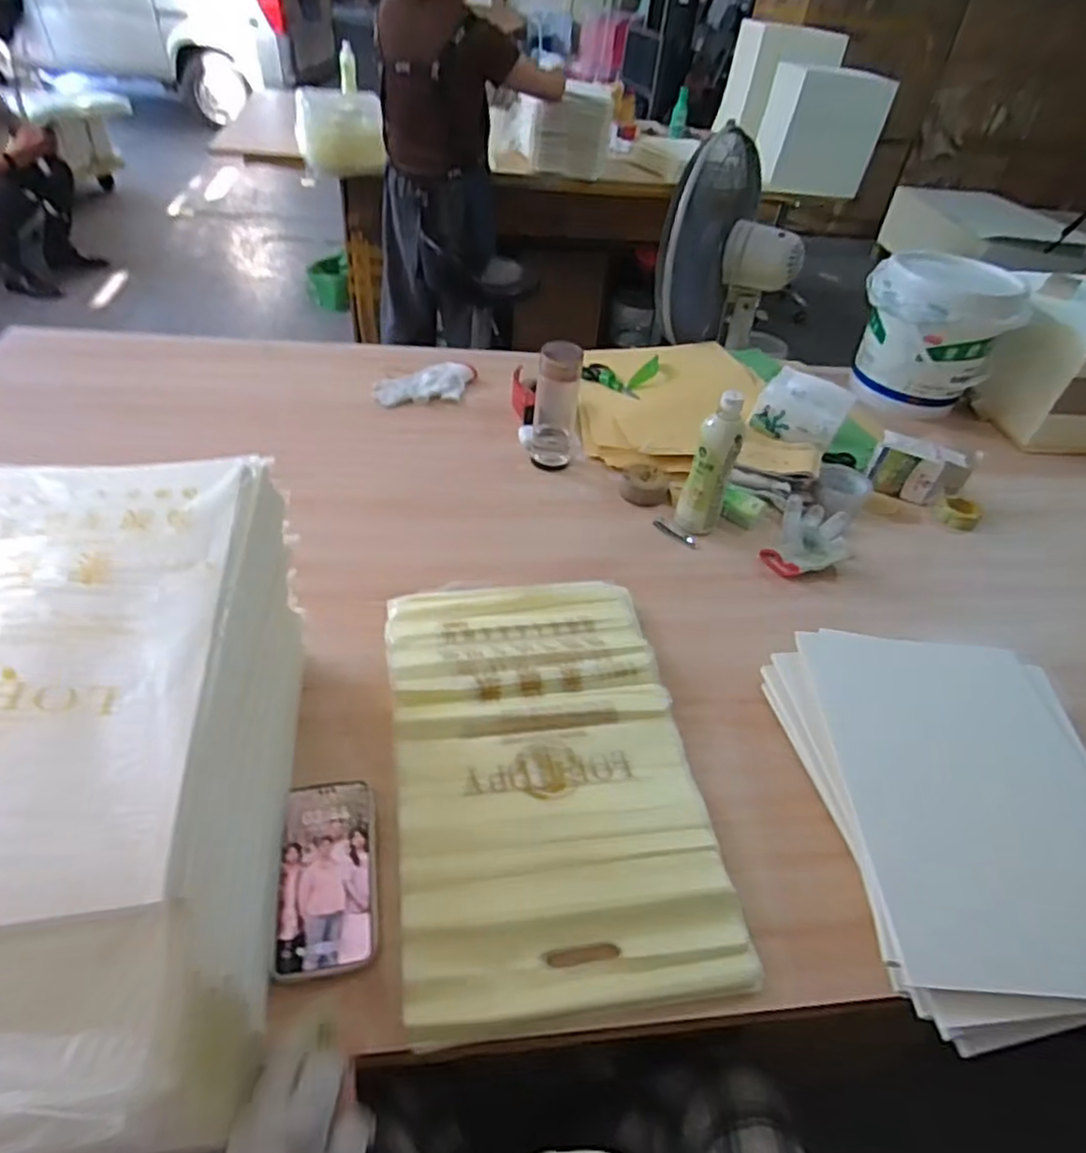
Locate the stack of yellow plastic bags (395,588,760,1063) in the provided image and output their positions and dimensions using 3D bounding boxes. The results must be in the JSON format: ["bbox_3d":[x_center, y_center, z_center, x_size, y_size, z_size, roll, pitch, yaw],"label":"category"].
[{"bbox_3d":[0.002,0.178,0.698,0.300,0.033,0.474,-4,45,-12],"label":"stack of yellow plastic bags"}]

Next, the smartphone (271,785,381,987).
[{"bbox_3d":[-0.189,0.261,0.598,0.082,0.017,0.166,-3,45,-11],"label":"smartphone"}]

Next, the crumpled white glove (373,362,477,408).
[{"bbox_3d":[-0.216,-0.359,1.257,0.187,0.025,0.112,-7,45,-15],"label":"crumpled white glove"}]

